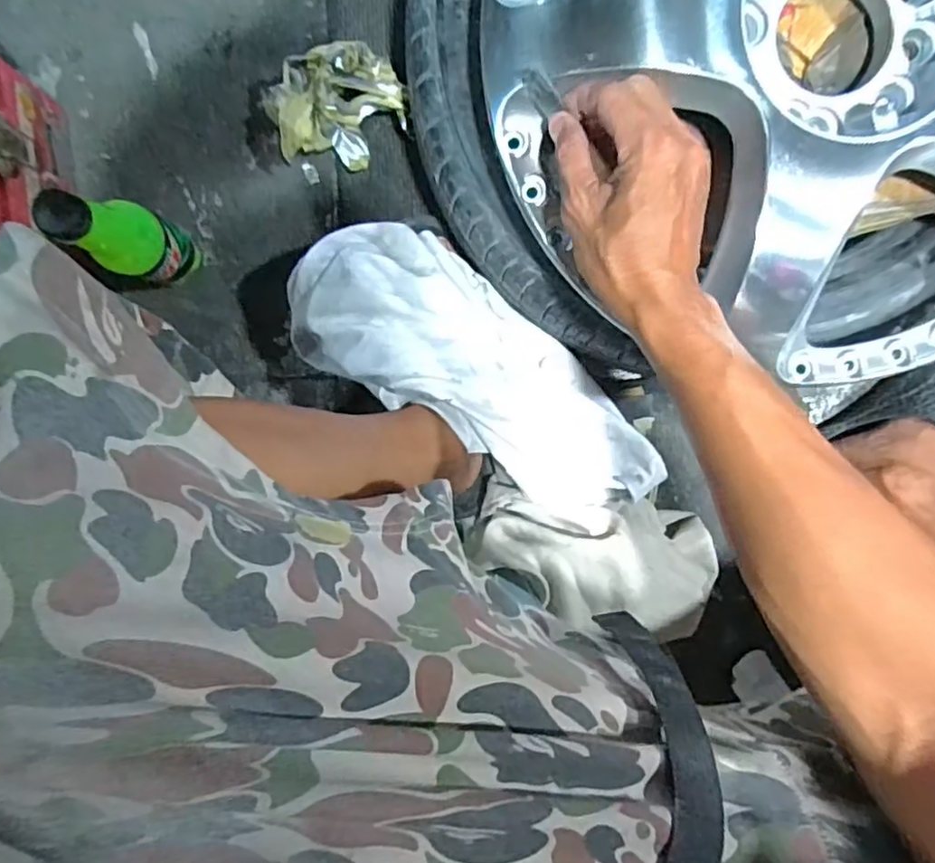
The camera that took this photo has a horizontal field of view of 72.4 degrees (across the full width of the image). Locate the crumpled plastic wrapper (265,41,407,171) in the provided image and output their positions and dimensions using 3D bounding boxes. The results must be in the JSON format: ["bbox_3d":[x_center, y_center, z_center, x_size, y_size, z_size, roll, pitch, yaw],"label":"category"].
[{"bbox_3d":[-0.114,-0.282,0.569,0.112,0.062,0.091,-14,98,-2],"label":"crumpled plastic wrapper"}]

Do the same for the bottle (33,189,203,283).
[{"bbox_3d":[-0.268,-0.153,0.508,0.049,0.199,0.052,0,97,-3],"label":"bottle"}]

